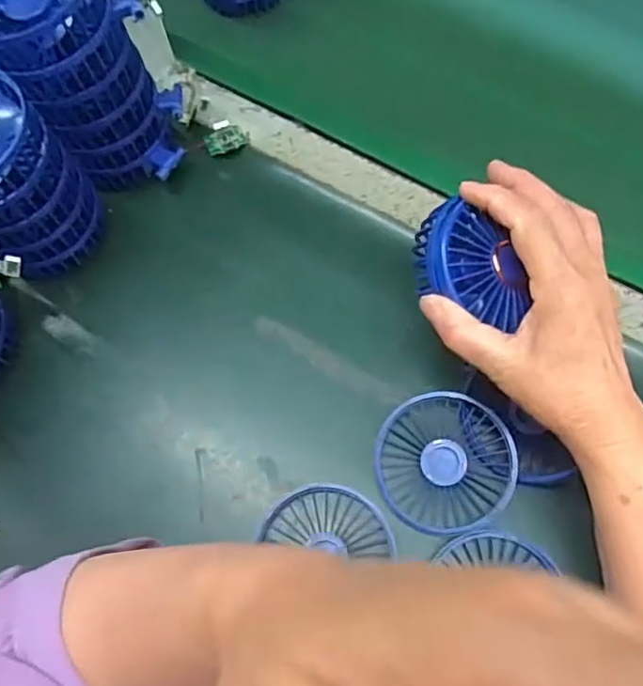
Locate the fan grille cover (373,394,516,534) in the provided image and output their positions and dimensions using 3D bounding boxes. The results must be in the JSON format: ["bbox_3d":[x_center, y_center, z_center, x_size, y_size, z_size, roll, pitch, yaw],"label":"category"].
[{"bbox_3d":[0.080,0.077,0.398,0.084,0.024,0.085,-9,68,-2],"label":"fan grille cover"}]

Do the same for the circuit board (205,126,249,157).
[{"bbox_3d":[-0.076,-0.164,0.496,0.034,0.014,0.019,-23,69,-8],"label":"circuit board"}]

